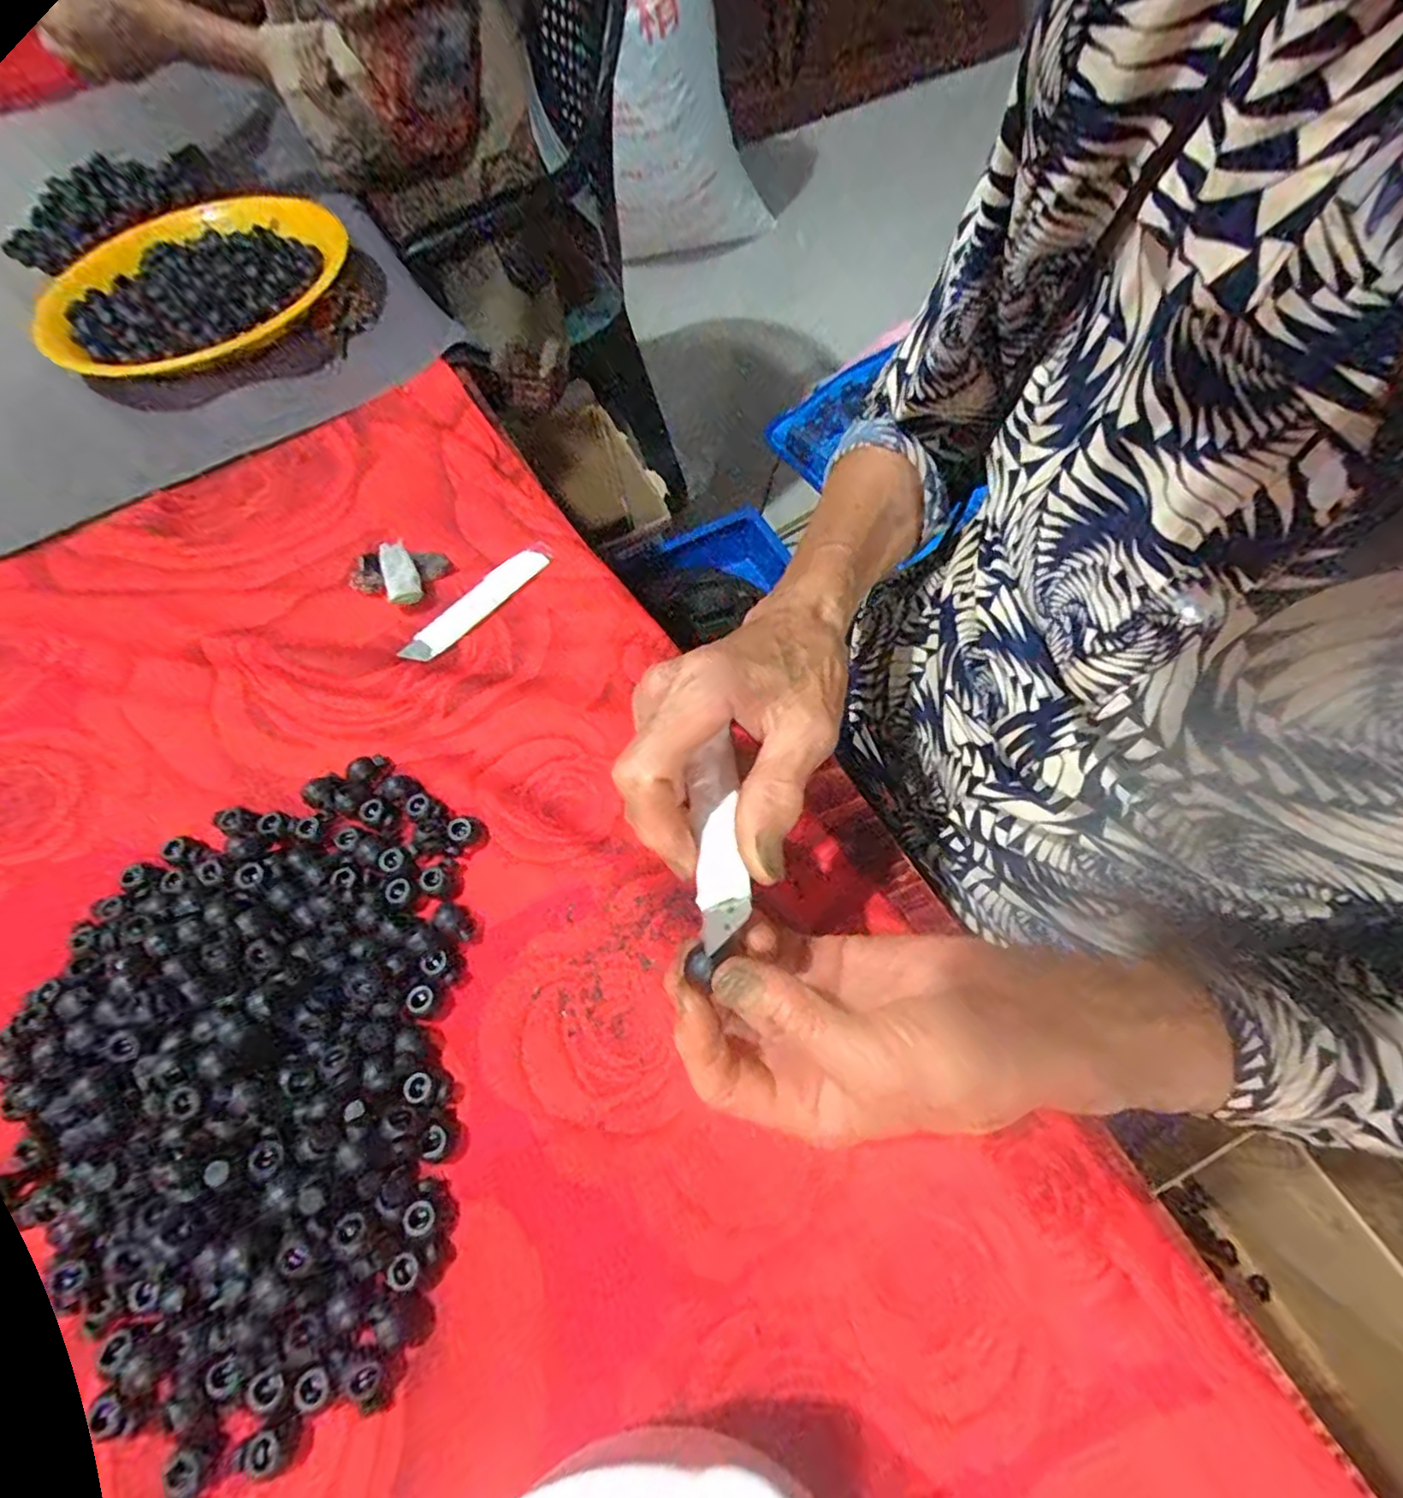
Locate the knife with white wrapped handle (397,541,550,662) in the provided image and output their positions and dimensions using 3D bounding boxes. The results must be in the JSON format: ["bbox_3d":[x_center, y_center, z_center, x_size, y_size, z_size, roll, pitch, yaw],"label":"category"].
[{"bbox_3d":[-0.134,-0.089,0.396,0.019,0.006,0.107,36,71,19],"label":"knife with white wrapped handle"}]

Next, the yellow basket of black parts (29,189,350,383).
[{"bbox_3d":[-0.422,-0.378,0.550,0.229,0.053,0.237,-18,63,-5],"label":"yellow basket of black parts"}]

